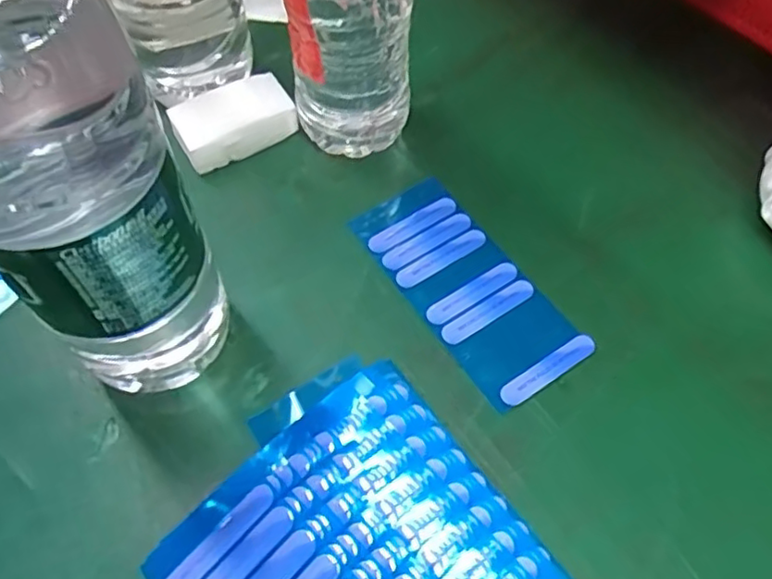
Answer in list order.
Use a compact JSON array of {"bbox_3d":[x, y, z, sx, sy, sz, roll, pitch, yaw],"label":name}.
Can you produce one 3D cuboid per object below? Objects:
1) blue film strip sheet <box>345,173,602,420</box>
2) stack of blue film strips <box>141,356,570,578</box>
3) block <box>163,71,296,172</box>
[{"bbox_3d":[0.038,-0.003,0.301,0.052,0.004,0.120,-31,66,-16],"label":"blue film strip sheet"},{"bbox_3d":[-0.013,0.098,0.234,0.118,0.017,0.129,-35,66,-21],"label":"stack of blue film strips"},{"bbox_3d":[-0.081,-0.089,0.338,0.061,0.022,0.034,-23,62,-16],"label":"block"}]

